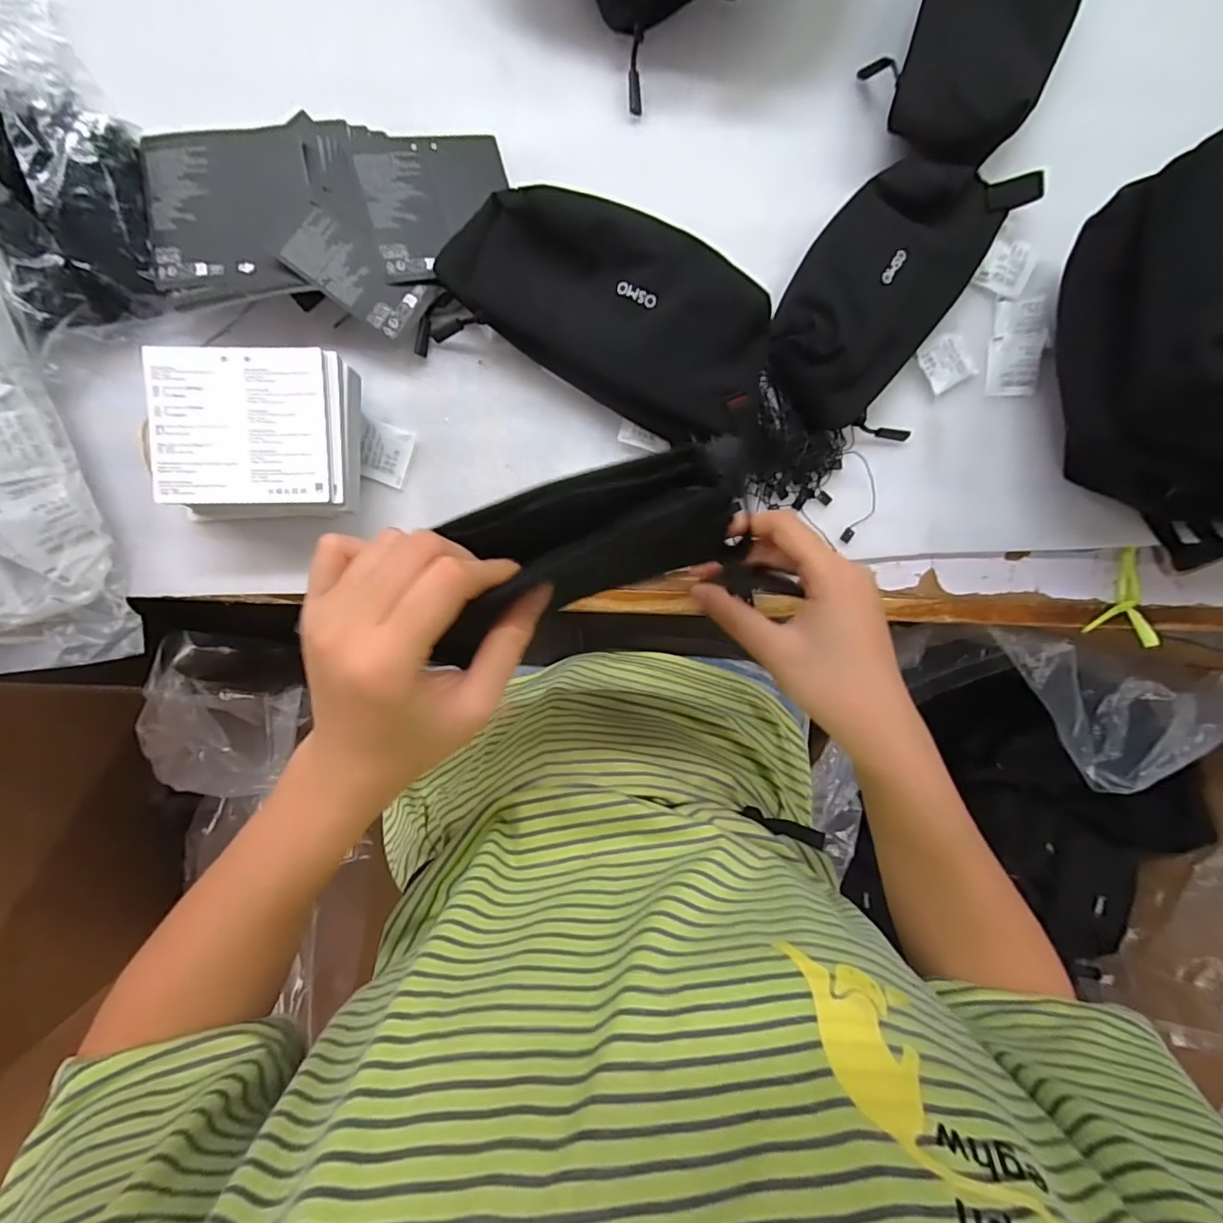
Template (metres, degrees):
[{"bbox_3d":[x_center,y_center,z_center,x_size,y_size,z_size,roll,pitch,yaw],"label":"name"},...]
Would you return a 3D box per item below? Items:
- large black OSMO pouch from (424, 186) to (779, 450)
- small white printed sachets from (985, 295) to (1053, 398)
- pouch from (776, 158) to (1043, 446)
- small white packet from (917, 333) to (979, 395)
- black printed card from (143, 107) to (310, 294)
[{"bbox_3d":[-0.009,-0.185,0.348,0.228,0.071,0.108,19,92,-4],"label":"large black OSMO pouch"},{"bbox_3d":[0.300,-0.196,0.393,0.042,0.006,0.070,0,94,2],"label":"small white printed sachets"},{"bbox_3d":[0.194,-0.228,0.370,0.116,0.042,0.210,29,92,-5],"label":"pouch"},{"bbox_3d":[0.246,-0.182,0.389,0.035,0.004,0.035,-29,95,-1],"label":"small white packet"},{"bbox_3d":[-0.244,-0.258,0.337,0.104,0.007,0.102,1,90,2],"label":"black printed card"}]

